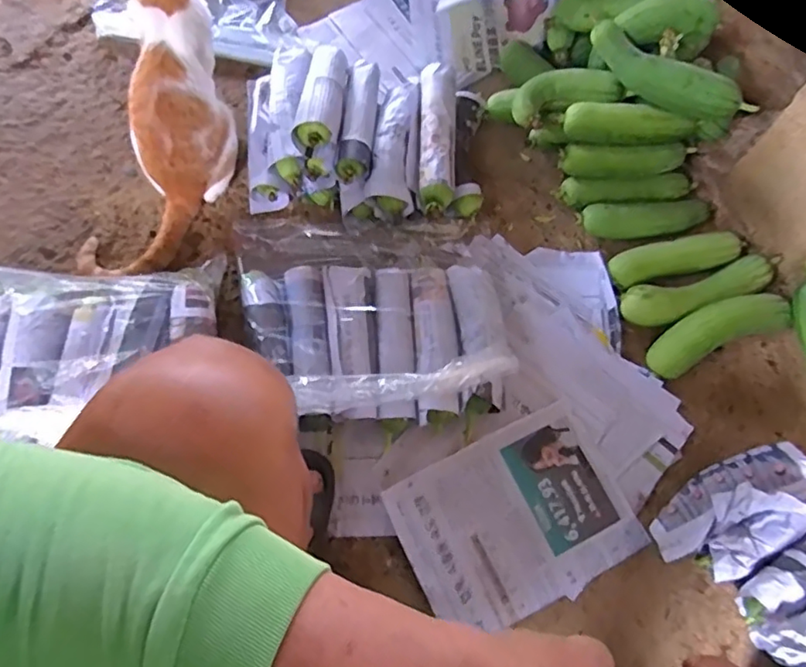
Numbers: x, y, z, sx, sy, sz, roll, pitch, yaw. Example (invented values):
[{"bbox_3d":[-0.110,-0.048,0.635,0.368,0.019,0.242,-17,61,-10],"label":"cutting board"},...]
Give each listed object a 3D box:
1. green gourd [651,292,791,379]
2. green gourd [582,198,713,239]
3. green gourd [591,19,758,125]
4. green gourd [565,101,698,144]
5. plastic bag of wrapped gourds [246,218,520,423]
[{"bbox_3d":[0.417,-0.005,0.796,0.199,0.063,0.064,-22,71,-8],"label":"green gourd"},{"bbox_3d":[0.349,-0.166,0.860,0.180,0.039,0.054,1,70,0],"label":"green gourd"},{"bbox_3d":[0.349,-0.336,0.788,0.225,0.053,0.061,33,69,9],"label":"green gourd"},{"bbox_3d":[0.307,-0.282,0.803,0.174,0.047,0.048,14,68,1],"label":"green gourd"},{"bbox_3d":[-0.048,-0.028,0.775,0.364,0.086,0.280,3,70,1],"label":"plastic bag of wrapped gourds"}]

